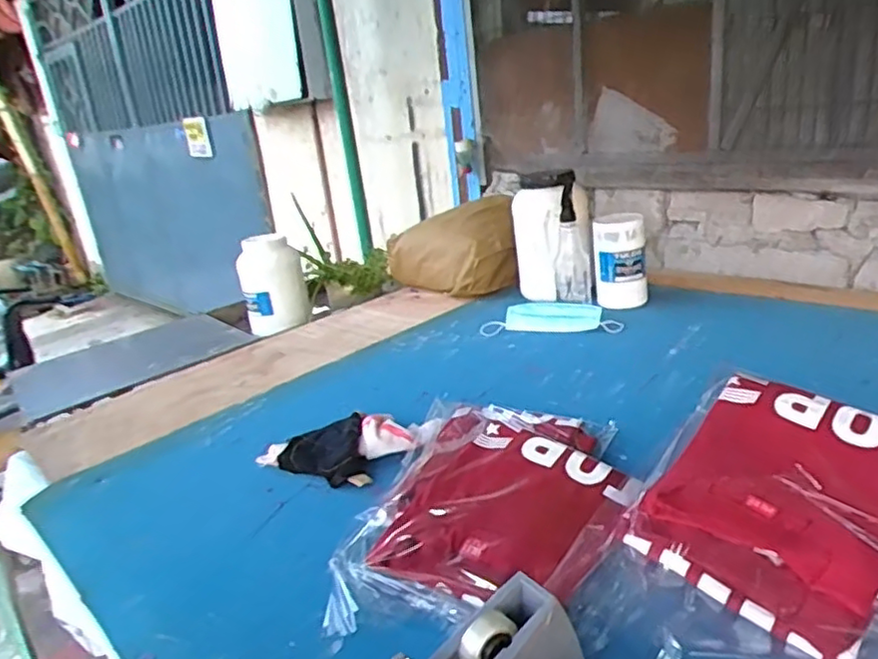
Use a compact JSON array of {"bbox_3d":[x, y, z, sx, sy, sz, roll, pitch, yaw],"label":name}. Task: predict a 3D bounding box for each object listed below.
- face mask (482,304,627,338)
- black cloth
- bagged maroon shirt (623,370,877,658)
[{"bbox_3d":[0.206,-0.020,1.173,0.251,0.034,0.086,0,21,19],"label":"face mask"},{"bbox_3d":[-0.148,0.155,0.809,0.108,0.034,0.117,-12,21,-12],"label":"black cloth"},{"bbox_3d":[0.321,0.147,0.581,0.195,0.028,0.265,22,45,33],"label":"bagged maroon shirt"}]

